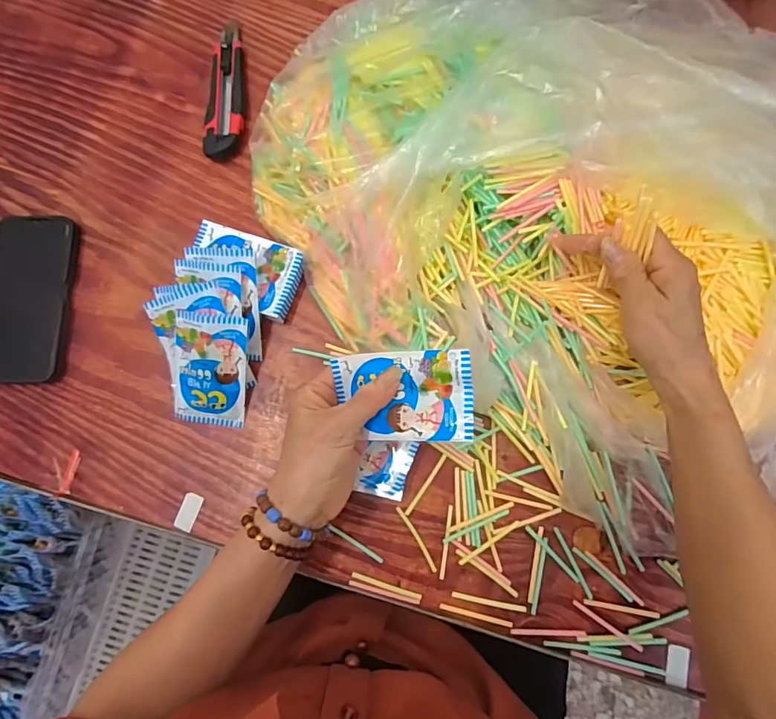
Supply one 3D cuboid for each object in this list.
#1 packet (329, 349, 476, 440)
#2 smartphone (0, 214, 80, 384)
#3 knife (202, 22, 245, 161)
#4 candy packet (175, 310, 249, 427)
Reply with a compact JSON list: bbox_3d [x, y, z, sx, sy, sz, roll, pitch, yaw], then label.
[{"bbox_3d":[0.011,0.026,0.328,0.098,0.011,0.063,-4,88,21],"label":"packet"},{"bbox_3d":[-0.354,-0.061,0.445,0.081,0.009,0.164,2,83,-2],"label":"smartphone"},{"bbox_3d":[-0.170,-0.292,0.490,0.038,0.019,0.160,2,79,2],"label":"knife"},{"bbox_3d":[-0.163,0.011,0.416,0.064,0.015,0.102,5,105,-2],"label":"candy packet"}]

